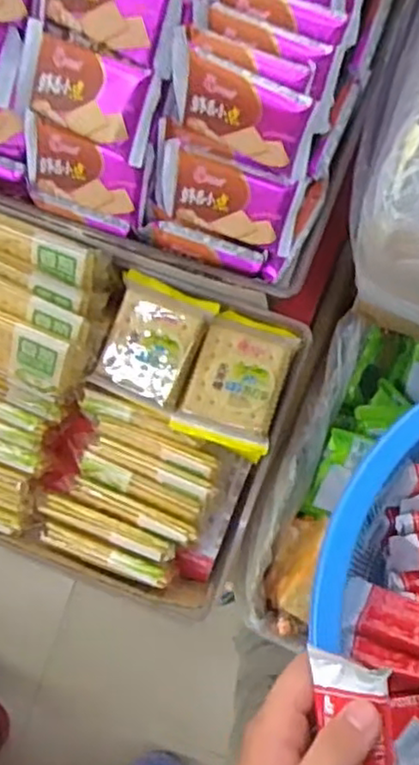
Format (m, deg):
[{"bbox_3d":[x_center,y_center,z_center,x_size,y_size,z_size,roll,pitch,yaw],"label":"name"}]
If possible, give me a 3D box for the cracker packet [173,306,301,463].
[{"bbox_3d":[0.022,0.000,0.535,0.072,0.017,0.105,20,88,5],"label":"cracker packet"}]

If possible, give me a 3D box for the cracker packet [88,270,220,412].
[{"bbox_3d":[-0.044,-0.032,0.540,0.074,0.022,0.092,21,88,5],"label":"cracker packet"}]

